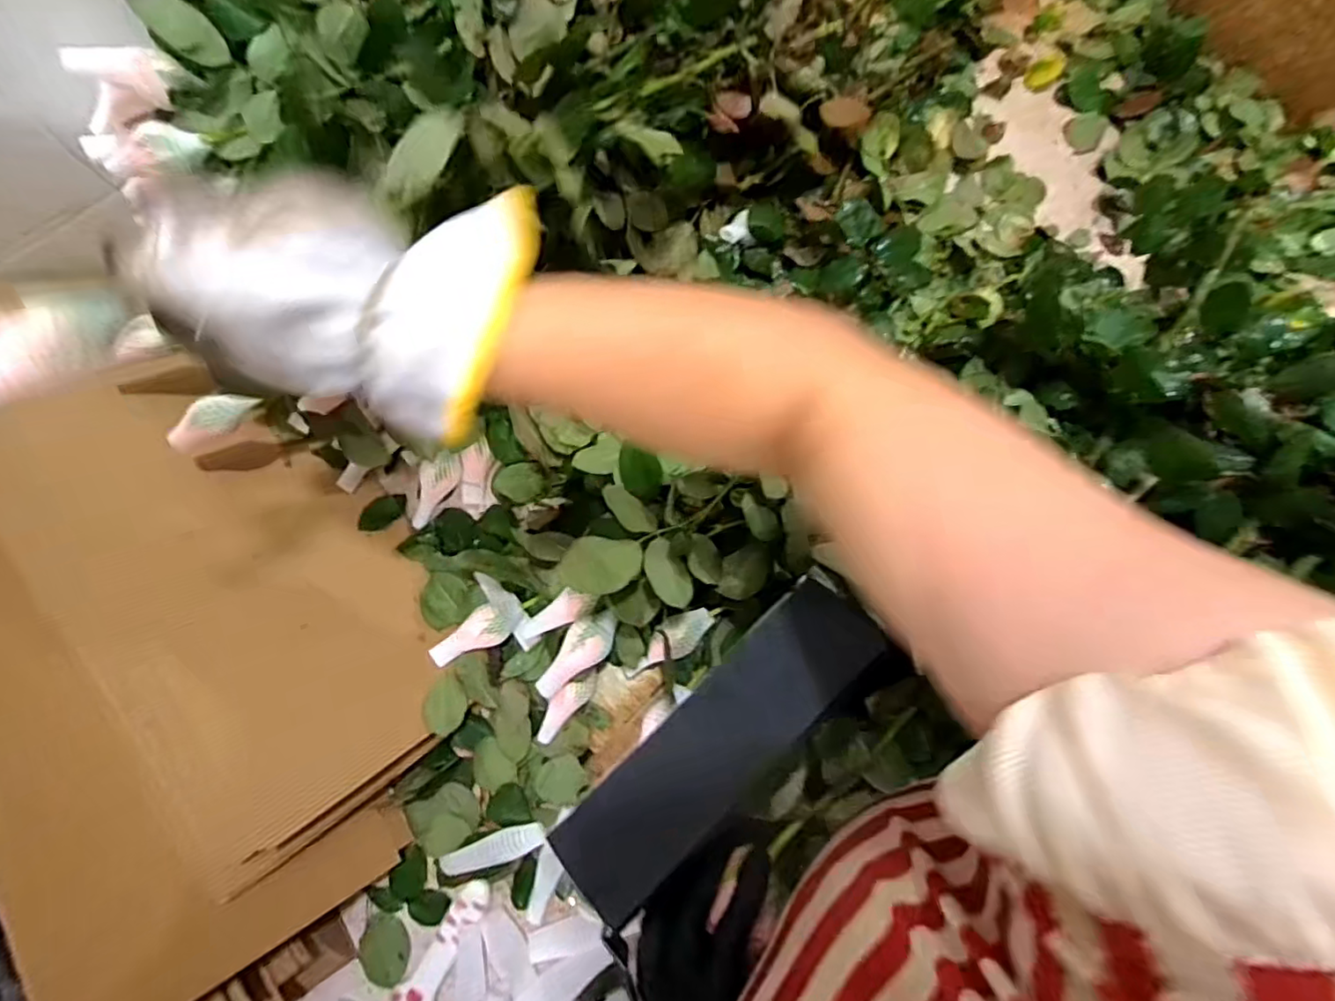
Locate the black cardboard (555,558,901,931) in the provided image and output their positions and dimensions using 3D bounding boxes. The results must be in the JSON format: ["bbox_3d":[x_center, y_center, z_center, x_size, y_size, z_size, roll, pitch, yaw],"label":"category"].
[{"bbox_3d":[0.036,0.138,0.337,0.215,0.009,0.069,-42,80,-9],"label":"black cardboard"}]

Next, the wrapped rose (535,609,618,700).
[{"bbox_3d":[-0.072,0.119,0.467,0.080,0.032,0.034,-41,80,-9],"label":"wrapped rose"}]

